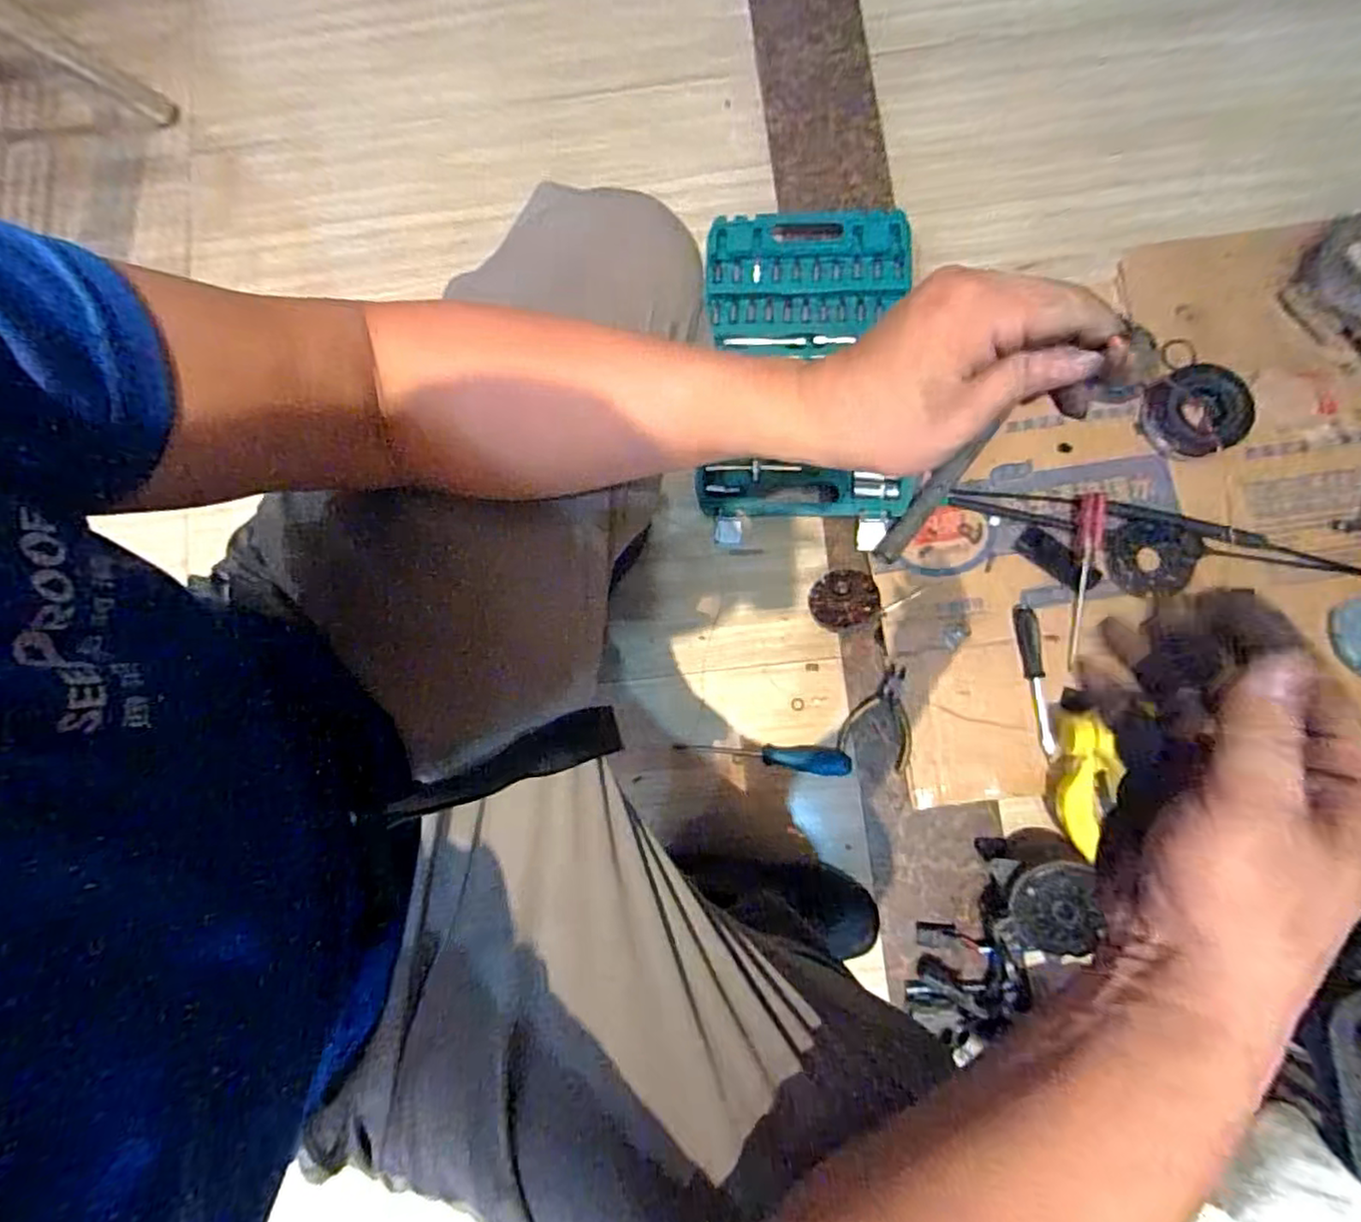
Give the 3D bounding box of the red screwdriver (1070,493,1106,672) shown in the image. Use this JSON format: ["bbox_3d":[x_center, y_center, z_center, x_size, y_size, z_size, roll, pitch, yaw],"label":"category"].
[{"bbox_3d":[0.460,-0.037,0.751,0.025,0.025,0.203,12,82,5],"label":"red screwdriver"}]

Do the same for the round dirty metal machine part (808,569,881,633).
[{"bbox_3d":[0.191,-0.013,0.762,0.074,0.044,0.071,0,82,3],"label":"round dirty metal machine part"}]

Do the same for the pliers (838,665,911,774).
[{"bbox_3d":[0.236,0.118,0.745,0.078,0.023,0.111,22,83,6],"label":"pliers"}]

